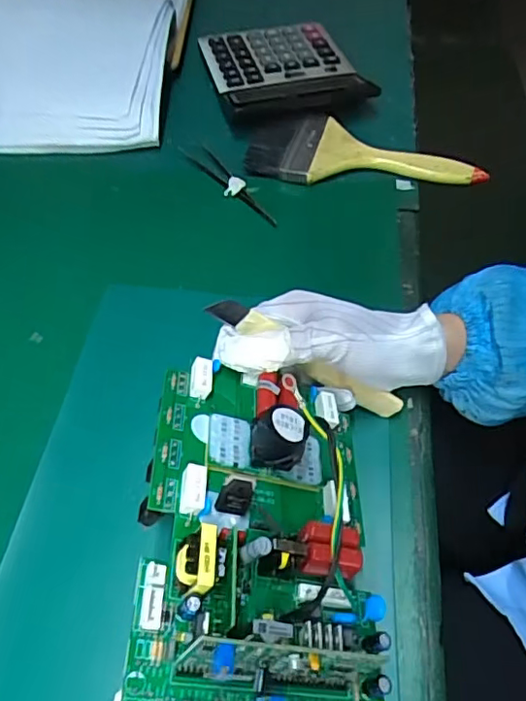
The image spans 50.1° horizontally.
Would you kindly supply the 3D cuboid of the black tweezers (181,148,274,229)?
[{"bbox_3d":[-0.031,-0.149,0.497,0.021,0.010,0.123,-32,61,-20],"label":"black tweezers"}]

